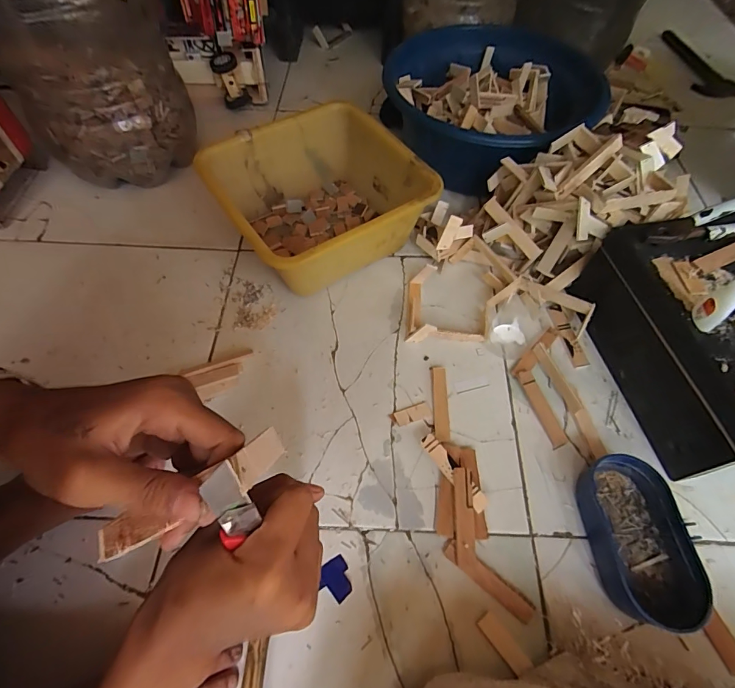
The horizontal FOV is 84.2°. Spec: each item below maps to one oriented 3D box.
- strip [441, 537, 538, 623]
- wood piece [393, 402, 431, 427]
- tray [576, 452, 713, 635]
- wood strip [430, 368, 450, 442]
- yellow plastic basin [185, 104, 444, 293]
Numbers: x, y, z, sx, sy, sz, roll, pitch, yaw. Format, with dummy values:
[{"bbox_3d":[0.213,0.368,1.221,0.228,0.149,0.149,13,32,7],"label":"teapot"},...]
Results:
[{"bbox_3d":[0.124,0.241,0.417,0.100,0.006,0.021,36,66,18],"label":"strip"},{"bbox_3d":[0.057,0.088,0.511,0.045,0.004,0.021,-16,62,-9],"label":"wood piece"},{"bbox_3d":[0.282,0.200,0.423,0.092,0.047,0.157,-3,60,-2],"label":"tray"},{"bbox_3d":[0.093,0.075,0.517,0.019,0.006,0.095,1,60,0],"label":"wood strip"},{"bbox_3d":[-0.068,-0.209,0.613,0.254,0.126,0.260,-29,65,-16],"label":"yellow plastic basin"}]

